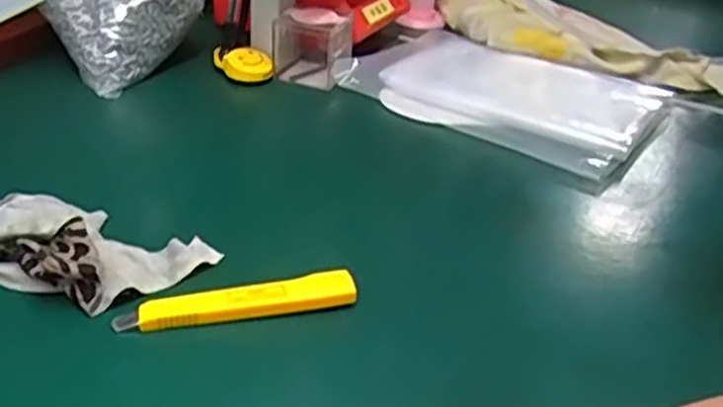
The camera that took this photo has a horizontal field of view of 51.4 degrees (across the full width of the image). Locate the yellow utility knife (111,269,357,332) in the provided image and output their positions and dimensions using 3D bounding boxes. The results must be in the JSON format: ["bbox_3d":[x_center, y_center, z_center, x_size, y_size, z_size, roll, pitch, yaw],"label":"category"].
[{"bbox_3d":[-0.064,0.054,0.399,0.125,0.013,0.021,-6,33,-18],"label":"yellow utility knife"}]

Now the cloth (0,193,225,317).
[{"bbox_3d":[-0.168,0.017,0.424,0.153,0.035,0.071,13,32,12],"label":"cloth"}]

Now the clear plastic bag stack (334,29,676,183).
[{"bbox_3d":[0.118,-0.110,0.681,0.292,0.025,0.187,29,38,33],"label":"clear plastic bag stack"}]

